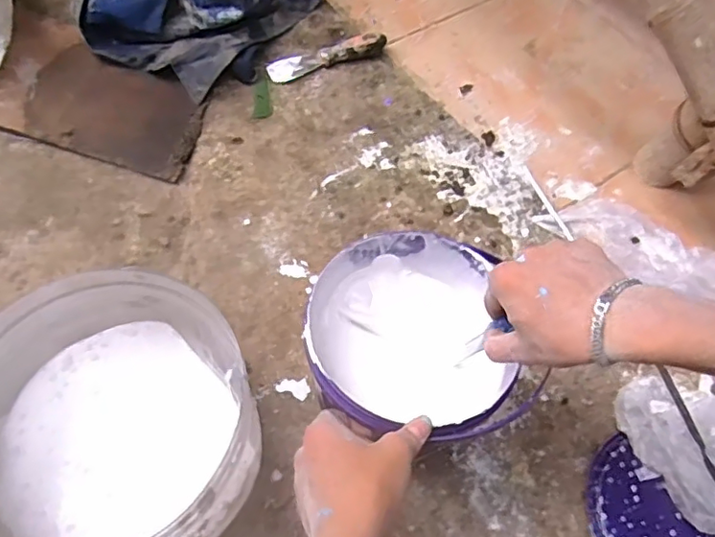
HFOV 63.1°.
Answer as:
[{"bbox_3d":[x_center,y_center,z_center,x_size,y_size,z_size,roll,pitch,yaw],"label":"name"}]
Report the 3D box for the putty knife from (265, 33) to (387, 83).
[{"bbox_3d":[-0.047,-0.334,0.922,0.191,0.034,0.040,-19,63,-16],"label":"putty knife"}]

